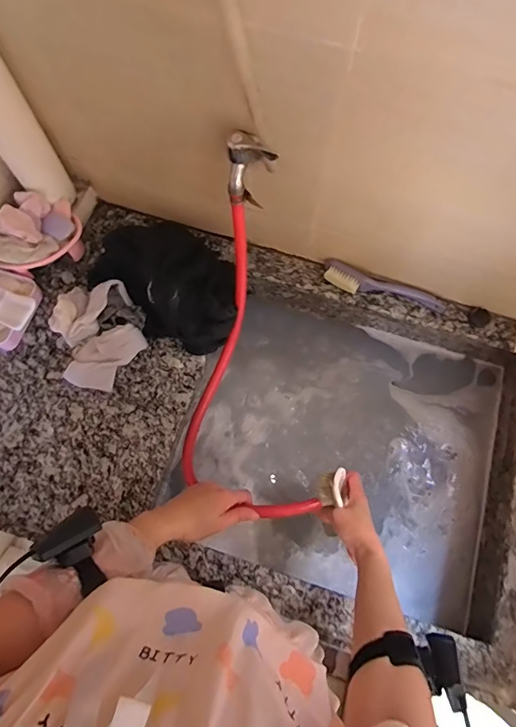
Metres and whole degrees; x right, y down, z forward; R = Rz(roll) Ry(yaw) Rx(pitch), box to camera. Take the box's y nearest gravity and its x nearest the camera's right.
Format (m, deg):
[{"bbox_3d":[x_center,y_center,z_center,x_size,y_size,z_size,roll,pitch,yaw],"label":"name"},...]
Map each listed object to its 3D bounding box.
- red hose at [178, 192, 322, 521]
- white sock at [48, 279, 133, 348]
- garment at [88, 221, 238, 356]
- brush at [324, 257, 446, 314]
[{"bbox_3d":[-0.054,0.029,0.677,0.182,0.246,0.430,-15,73,-5],"label":"red hose"},{"bbox_3d":[-0.293,-0.096,0.756,0.100,0.059,0.131,39,77,11],"label":"white sock"},{"bbox_3d":[-0.154,-0.143,0.760,0.258,0.084,0.177,23,74,7],"label":"garment"},{"bbox_3d":[0.228,-0.133,0.793,0.224,0.033,0.046,17,74,5],"label":"brush"}]

